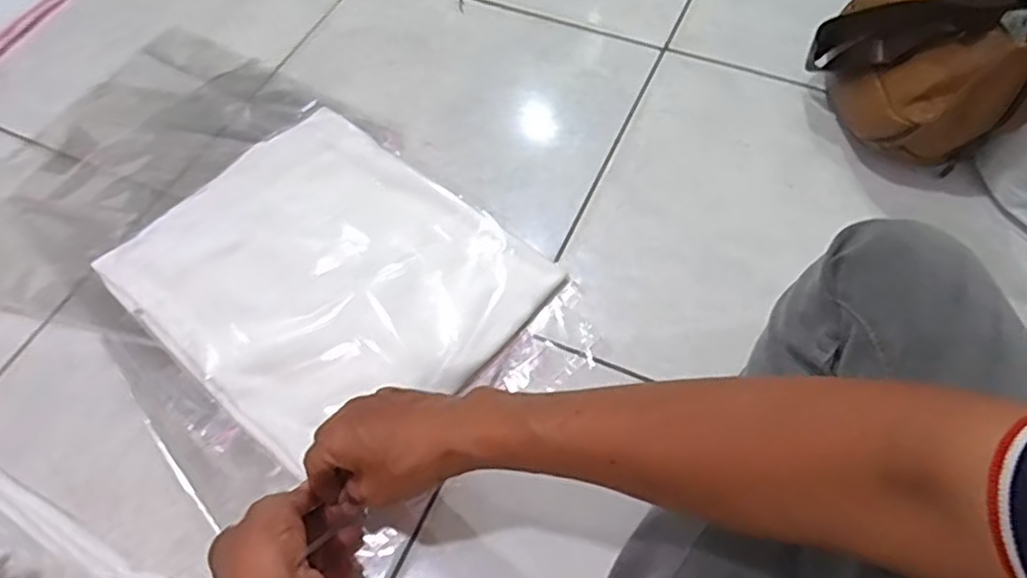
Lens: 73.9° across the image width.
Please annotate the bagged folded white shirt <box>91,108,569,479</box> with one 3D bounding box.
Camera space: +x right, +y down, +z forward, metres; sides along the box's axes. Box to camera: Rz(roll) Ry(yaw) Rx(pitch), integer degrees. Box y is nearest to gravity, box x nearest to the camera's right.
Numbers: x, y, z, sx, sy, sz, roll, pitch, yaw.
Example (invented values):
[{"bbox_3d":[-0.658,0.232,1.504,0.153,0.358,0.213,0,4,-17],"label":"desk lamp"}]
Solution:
[{"bbox_3d":[-0.166,-0.016,0.616,0.329,0.015,0.274,36,66,21],"label":"bagged folded white shirt"}]

